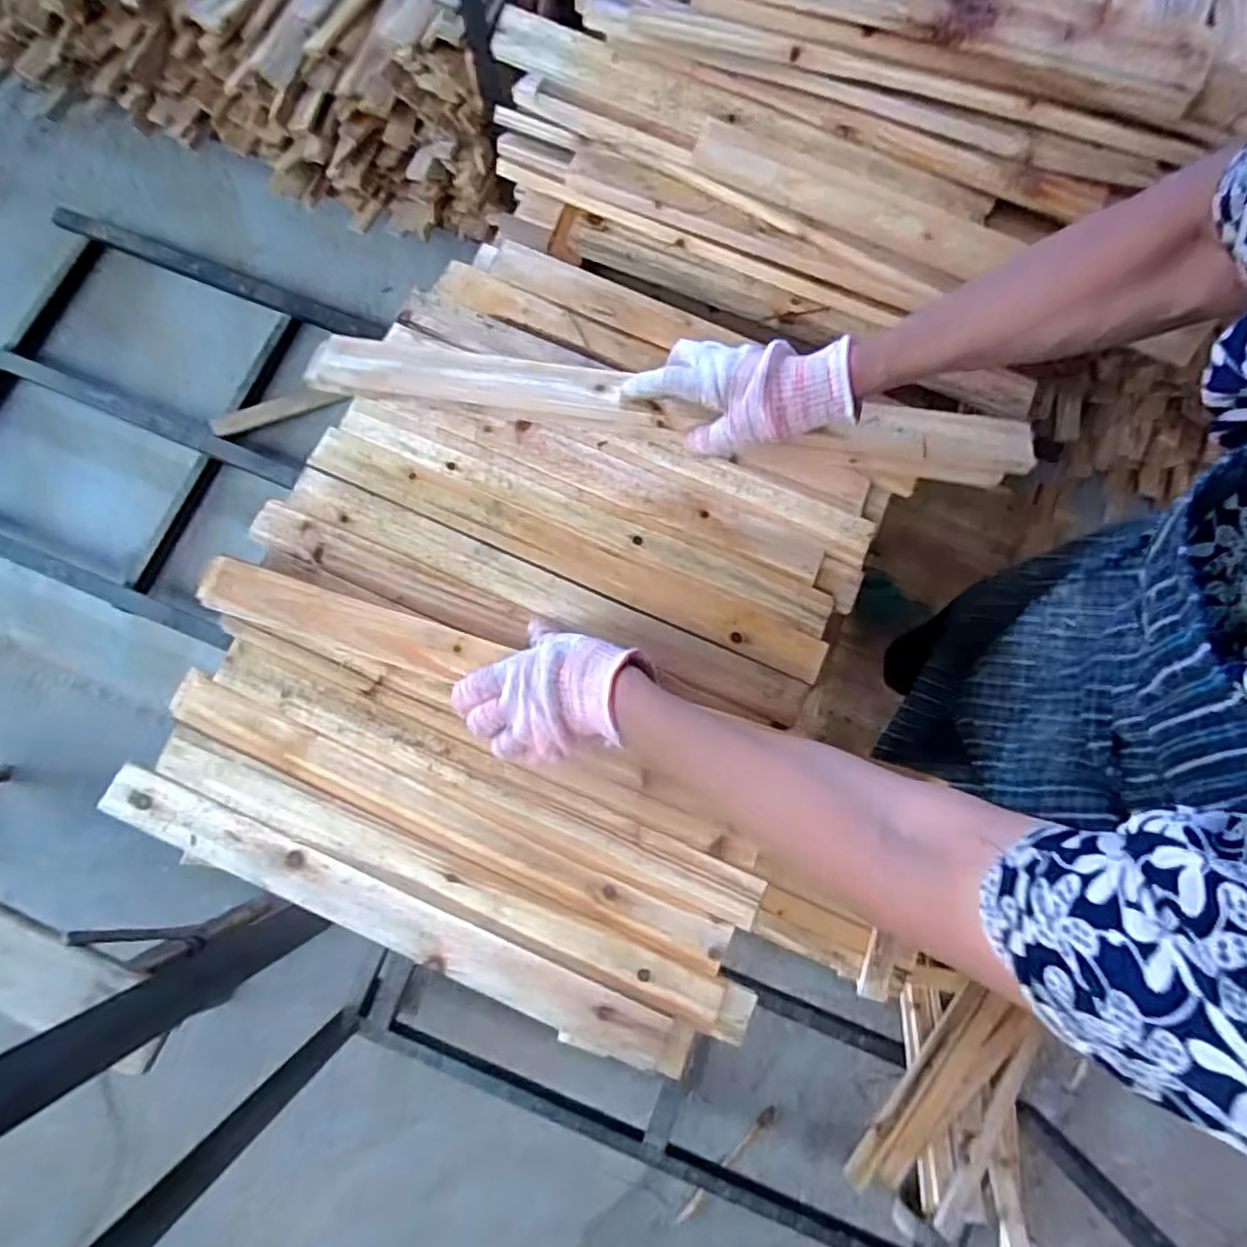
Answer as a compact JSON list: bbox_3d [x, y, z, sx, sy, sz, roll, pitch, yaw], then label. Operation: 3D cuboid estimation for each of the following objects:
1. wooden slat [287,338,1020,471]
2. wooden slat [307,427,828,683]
[{"bbox_3d":[0.043,-0.184,0.553,0.588,0.022,0.048,7,75,0],"label":"wooden slat"},{"bbox_3d":[-0.054,-0.064,0.604,0.492,0.014,0.043,23,76,5],"label":"wooden slat"}]

